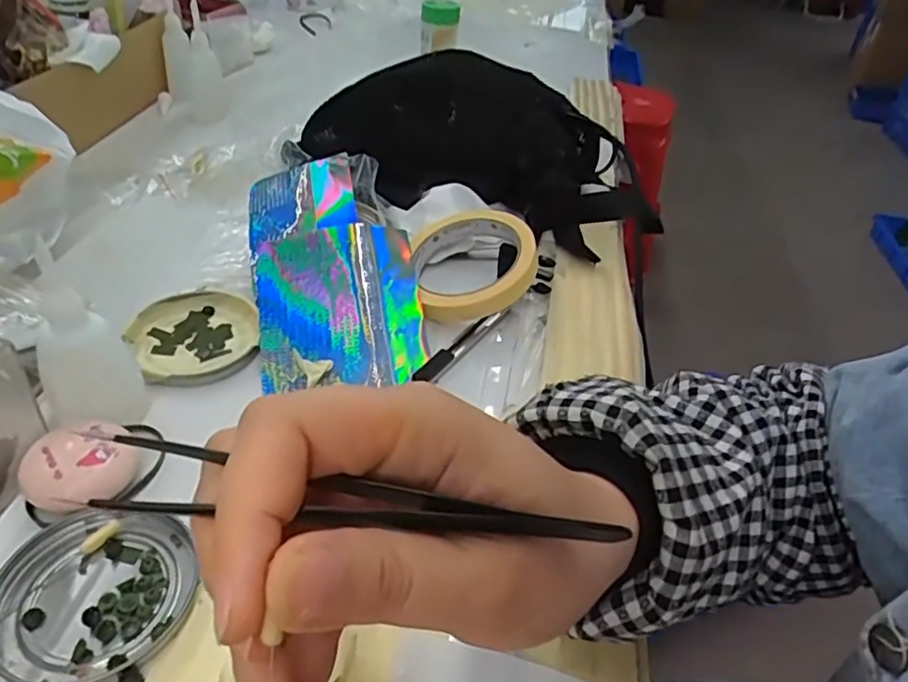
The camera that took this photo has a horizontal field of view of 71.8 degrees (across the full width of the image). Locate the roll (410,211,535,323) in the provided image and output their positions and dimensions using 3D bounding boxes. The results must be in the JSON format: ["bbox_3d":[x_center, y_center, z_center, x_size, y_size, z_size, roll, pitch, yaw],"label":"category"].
[{"bbox_3d":[0.015,-0.057,0.447,0.085,0.030,0.099,-14,45,9],"label":"roll"}]

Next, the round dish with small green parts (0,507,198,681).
[{"bbox_3d":[-0.152,0.105,0.265,0.077,0.007,0.075,4,40,-4],"label":"round dish with small green parts"}]

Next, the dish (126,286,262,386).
[{"bbox_3d":[-0.159,-0.004,0.389,0.073,0.012,0.076,-23,49,-31],"label":"dish"}]

